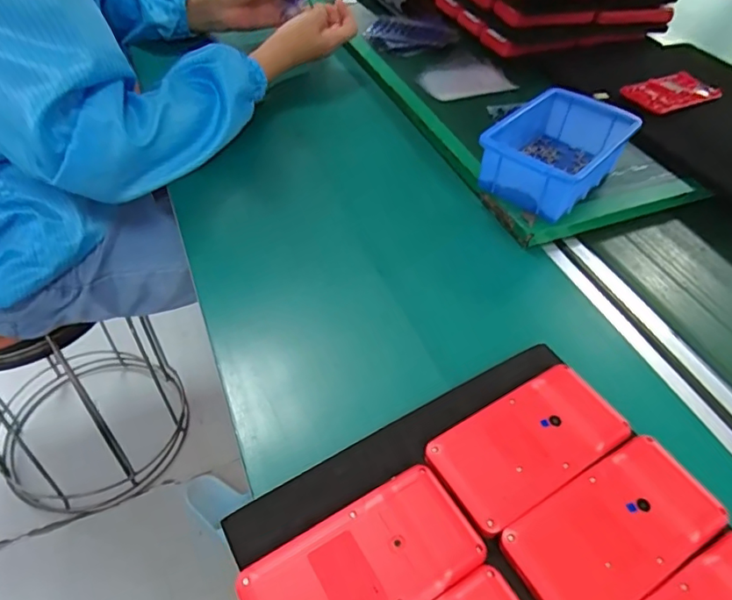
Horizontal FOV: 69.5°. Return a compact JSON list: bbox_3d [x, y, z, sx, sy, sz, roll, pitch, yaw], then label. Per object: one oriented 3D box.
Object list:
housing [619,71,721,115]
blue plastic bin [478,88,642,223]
[{"bbox_3d":[0.368,-0.251,0.635,0.129,0.008,0.064,-22,53,-23],"label":"housing"},{"bbox_3d":[0.185,-0.144,0.508,0.095,0.053,0.152,35,54,25],"label":"blue plastic bin"}]

